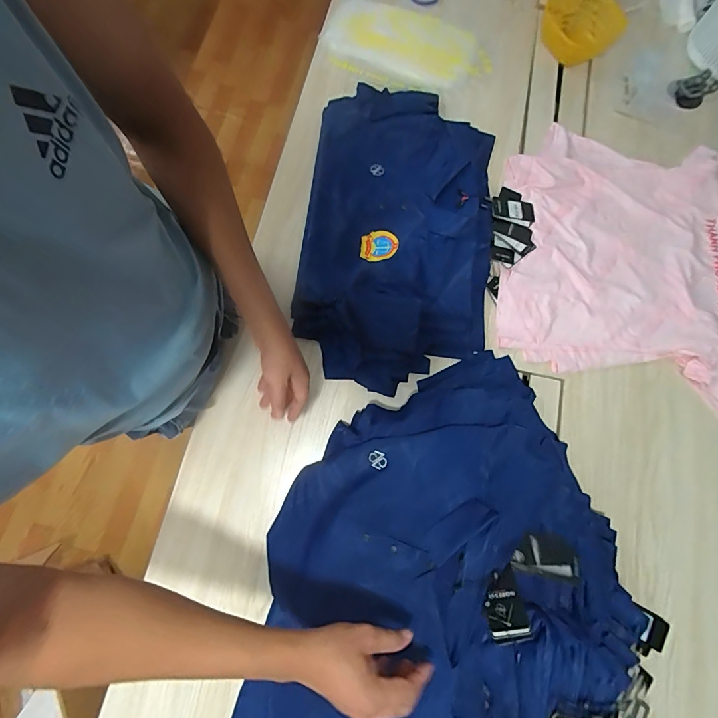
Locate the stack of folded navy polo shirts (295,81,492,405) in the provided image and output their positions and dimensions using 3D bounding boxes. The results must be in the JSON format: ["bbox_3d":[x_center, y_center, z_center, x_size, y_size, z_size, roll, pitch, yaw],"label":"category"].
[{"bbox_3d":[0.081,-0.284,0.770,0.381,0.079,0.687,8,76,0],"label":"stack of folded navy polo shirts"}]

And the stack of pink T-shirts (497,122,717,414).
[{"bbox_3d":[0.633,-0.225,0.792,0.648,0.039,0.590,11,76,1],"label":"stack of pink T-shirts"}]

